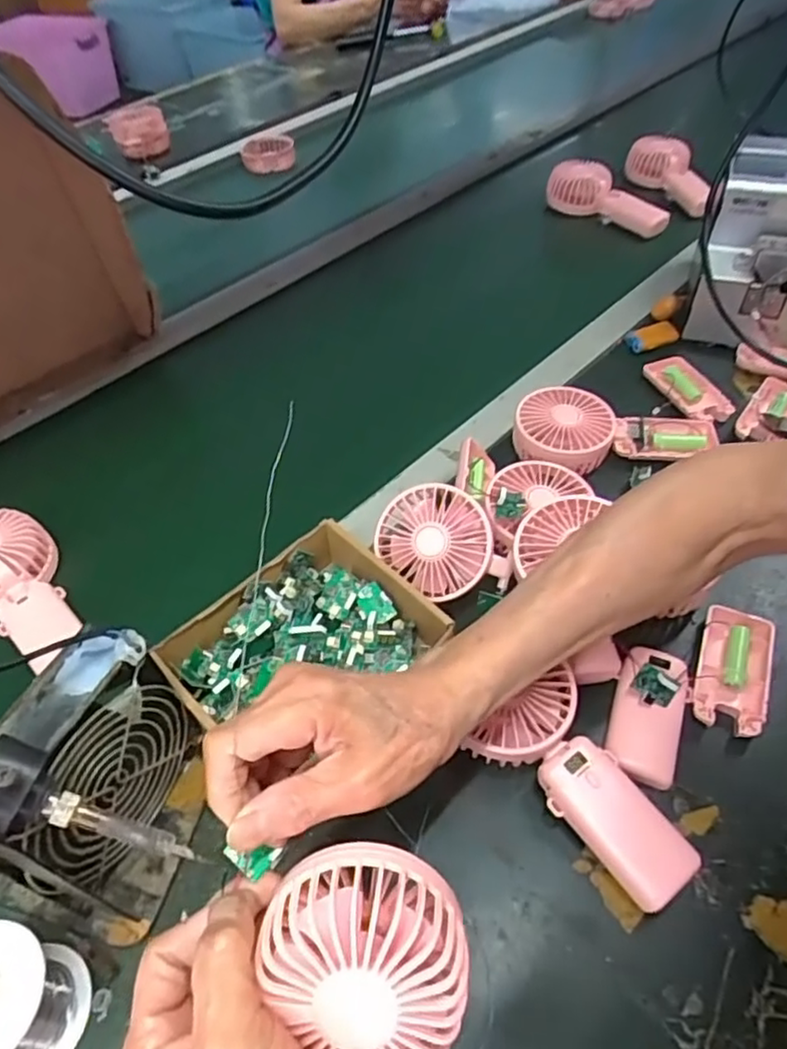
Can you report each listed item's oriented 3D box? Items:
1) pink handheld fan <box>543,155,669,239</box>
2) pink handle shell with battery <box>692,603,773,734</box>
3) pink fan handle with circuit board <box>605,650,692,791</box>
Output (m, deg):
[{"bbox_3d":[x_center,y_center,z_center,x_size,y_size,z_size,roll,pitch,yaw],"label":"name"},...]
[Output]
[{"bbox_3d":[0.302,-0.459,0.926,0.176,0.057,0.080,29,56,6],"label":"pink handheld fan"},{"bbox_3d":[0.241,0.103,0.464,0.045,0.016,0.094,18,53,19],"label":"pink handle shell with battery"},{"bbox_3d":[0.174,0.121,0.437,0.048,0.034,0.092,19,53,19],"label":"pink fan handle with circuit board"}]

